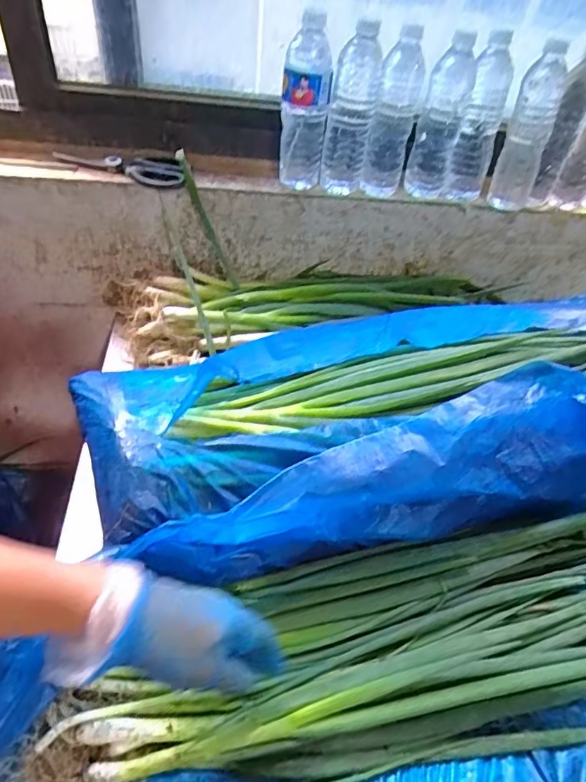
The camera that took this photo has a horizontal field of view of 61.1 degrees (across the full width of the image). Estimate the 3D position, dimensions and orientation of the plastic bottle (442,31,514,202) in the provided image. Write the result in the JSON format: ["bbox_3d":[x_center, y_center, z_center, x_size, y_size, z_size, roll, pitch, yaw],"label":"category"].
[{"bbox_3d":[0.281,-0.395,0.747,0.060,0.210,0.054,20,47,13],"label":"plastic bottle"}]

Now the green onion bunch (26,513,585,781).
[{"bbox_3d":[0.110,0.250,0.481,0.652,0.090,0.195,-10,47,-15],"label":"green onion bunch"}]

